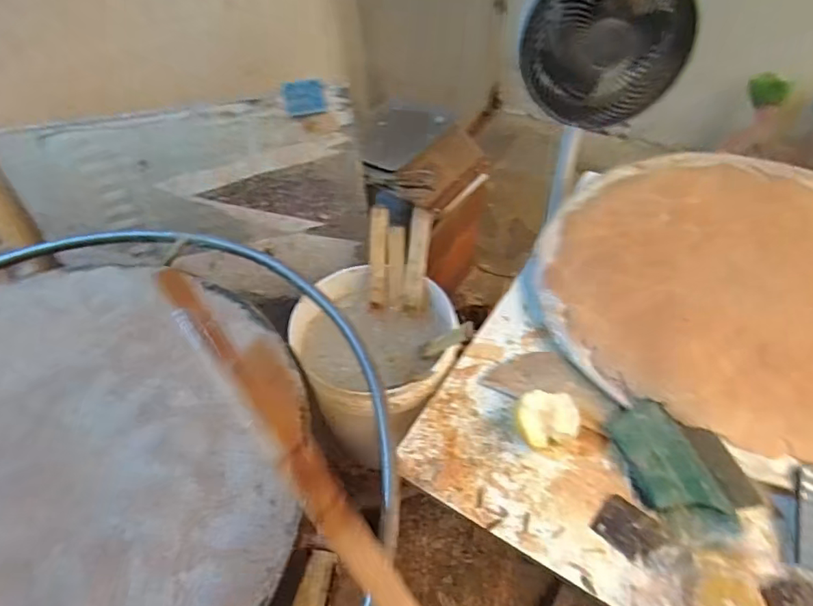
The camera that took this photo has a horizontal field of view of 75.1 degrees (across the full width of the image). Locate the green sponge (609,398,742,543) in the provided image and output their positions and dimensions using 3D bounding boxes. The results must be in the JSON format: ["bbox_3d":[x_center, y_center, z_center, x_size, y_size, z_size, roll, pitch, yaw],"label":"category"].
[{"bbox_3d":[0.345,0.219,0.695,0.090,0.032,0.184,-20,50,-11],"label":"green sponge"}]

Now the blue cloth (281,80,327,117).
[{"bbox_3d":[-0.174,-0.352,0.906,0.070,0.057,0.011,-17,9,-19],"label":"blue cloth"}]

